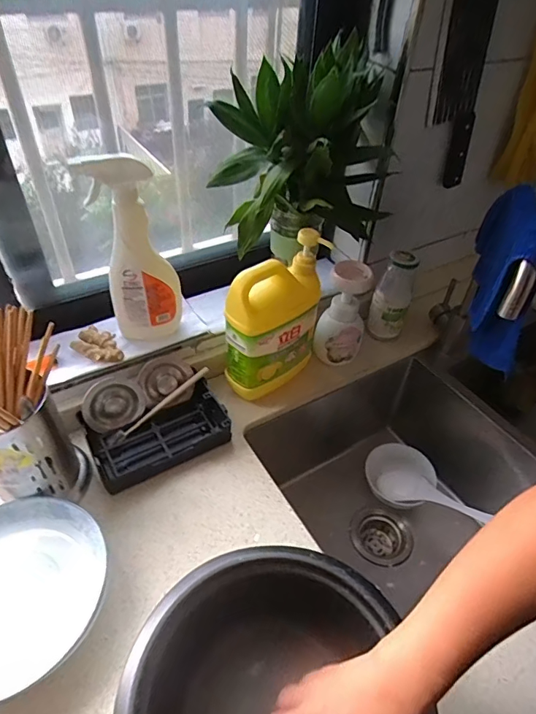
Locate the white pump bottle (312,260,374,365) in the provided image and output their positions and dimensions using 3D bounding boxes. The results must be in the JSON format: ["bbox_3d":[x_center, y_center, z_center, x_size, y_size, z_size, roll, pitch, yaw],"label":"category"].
[{"bbox_3d":[0.123,-0.067,0.736,0.073,0.161,0.071,15,46,10],"label":"white pump bottle"}]

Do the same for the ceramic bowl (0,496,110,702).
[{"bbox_3d":[-0.264,0.244,0.471,0.187,0.053,0.187,2,45,-2],"label":"ceramic bowl"}]

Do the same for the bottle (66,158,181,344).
[{"bbox_3d":[-0.176,-0.132,0.608,0.105,0.259,0.056,-2,45,-7],"label":"bottle"}]

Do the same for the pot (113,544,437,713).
[{"bbox_3d":[0.005,0.310,0.396,0.232,0.133,0.225,2,45,-2],"label":"pot"}]

